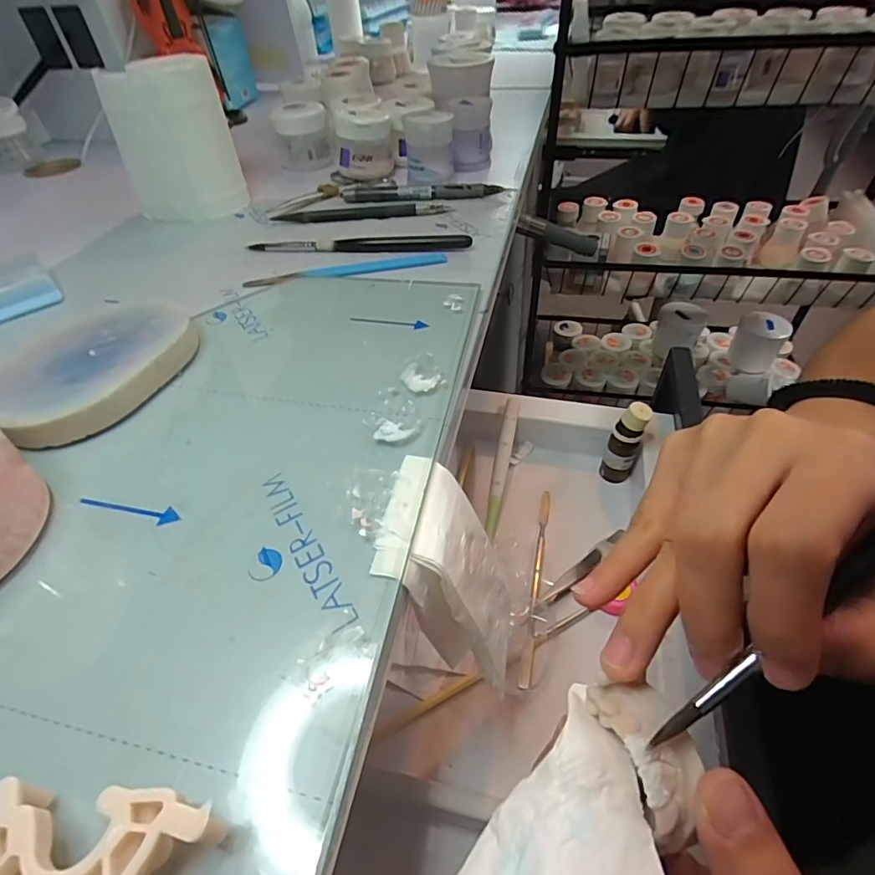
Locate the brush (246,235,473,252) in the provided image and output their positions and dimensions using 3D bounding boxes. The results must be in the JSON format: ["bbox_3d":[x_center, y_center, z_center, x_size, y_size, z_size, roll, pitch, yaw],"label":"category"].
[{"bbox_3d":[-0.058,-0.140,0.362,0.162,0.007,0.014,1,47,7],"label":"brush"}]

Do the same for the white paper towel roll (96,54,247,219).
[{"bbox_3d":[-0.212,-0.238,0.403,0.072,0.104,0.066,13,49,18],"label":"white paper towel roll"}]

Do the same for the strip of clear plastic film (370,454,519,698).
[{"bbox_3d":[0.008,0.067,0.226,0.050,0.099,0.061,9,48,12],"label":"strip of clear plastic film"}]

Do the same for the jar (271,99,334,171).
[{"bbox_3d":[-0.130,-0.294,0.485,0.053,0.046,0.053,-13,47,-6],"label":"jar"}]

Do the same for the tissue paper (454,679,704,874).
[{"bbox_3d":[0.038,0.107,0.133,0.043,0.024,0.088,30,56,29],"label":"tissue paper"}]

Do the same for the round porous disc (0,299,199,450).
[{"bbox_3d":[-0.181,-0.038,0.266,0.091,0.019,0.101,26,54,27],"label":"round porous disc"}]

